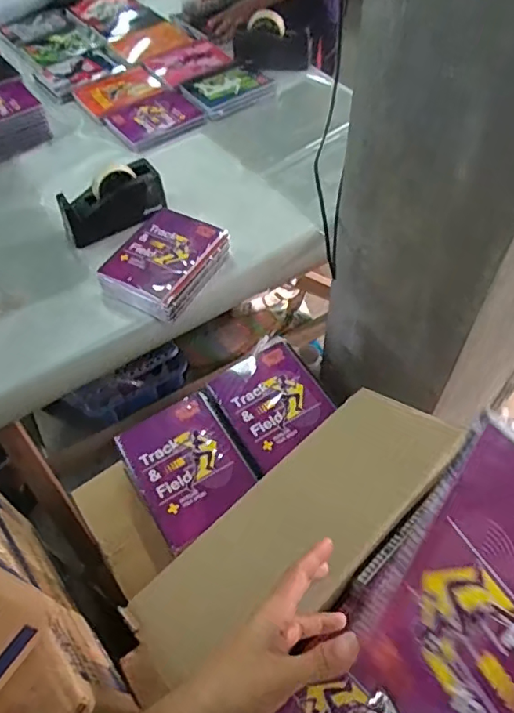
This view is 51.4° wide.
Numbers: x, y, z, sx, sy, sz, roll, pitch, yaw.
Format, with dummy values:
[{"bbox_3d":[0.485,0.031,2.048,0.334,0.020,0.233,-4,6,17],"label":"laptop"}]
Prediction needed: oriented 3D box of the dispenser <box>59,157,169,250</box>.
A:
[{"bbox_3d":[-0.288,-0.307,1.070,0.204,0.111,0.078,-27,58,-15],"label":"dispenser"}]

